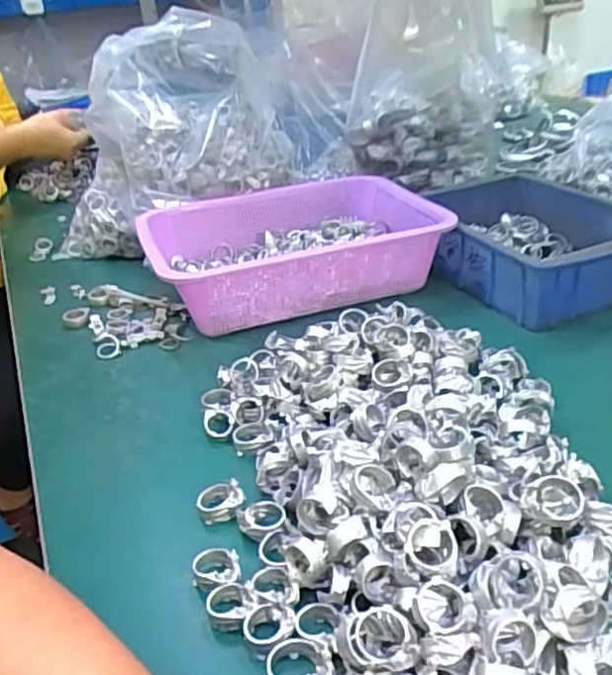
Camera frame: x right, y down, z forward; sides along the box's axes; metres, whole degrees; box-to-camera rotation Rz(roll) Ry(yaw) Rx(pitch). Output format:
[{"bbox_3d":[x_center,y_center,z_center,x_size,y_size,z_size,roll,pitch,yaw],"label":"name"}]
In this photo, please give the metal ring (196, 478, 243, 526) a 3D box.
[{"bbox_3d":[-0.054,0.106,0.414,0.029,0.018,0.022,-9,29,-8],"label":"metal ring"}]

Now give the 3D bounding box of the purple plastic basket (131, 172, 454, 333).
[{"bbox_3d":[-0.014,-0.099,0.706,0.290,0.074,0.207,-14,30,-15],"label":"purple plastic basket"}]

